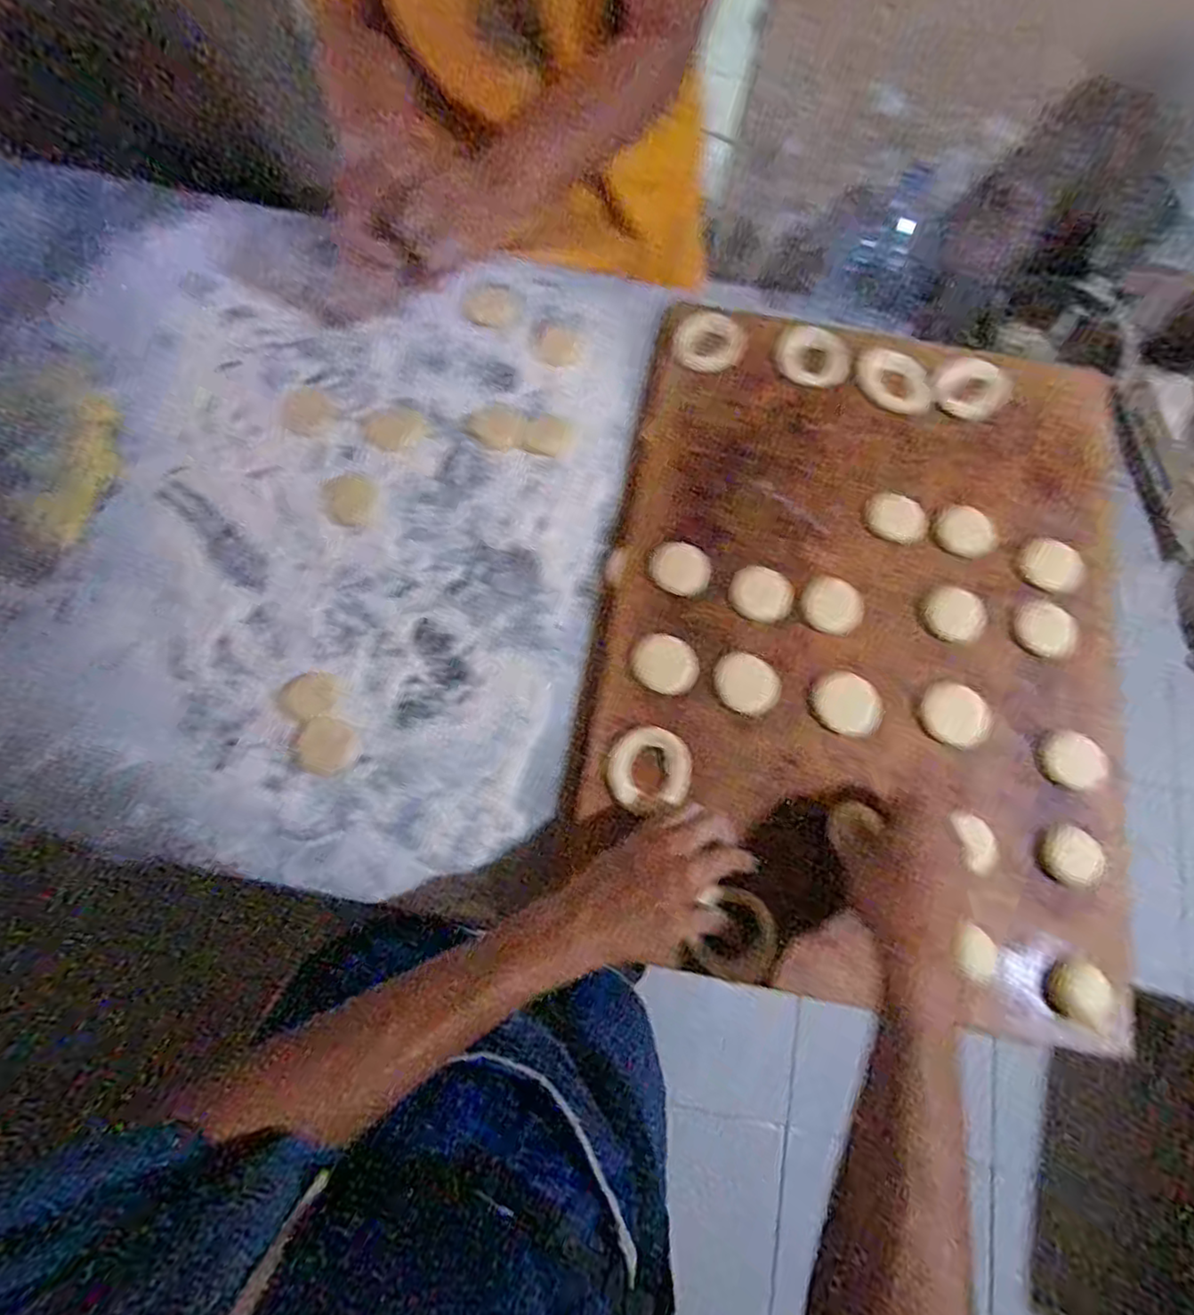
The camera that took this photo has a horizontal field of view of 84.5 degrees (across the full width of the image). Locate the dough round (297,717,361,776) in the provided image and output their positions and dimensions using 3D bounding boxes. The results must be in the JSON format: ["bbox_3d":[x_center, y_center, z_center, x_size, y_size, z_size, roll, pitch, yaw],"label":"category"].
[{"bbox_3d":[-0.213,0.072,0.521,0.048,0.004,0.043,21,74,3],"label":"dough round"}]

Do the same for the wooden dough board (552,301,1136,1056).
[{"bbox_3d":[0.224,-0.033,0.546,0.421,0.031,0.568,12,74,1],"label":"wooden dough board"}]

